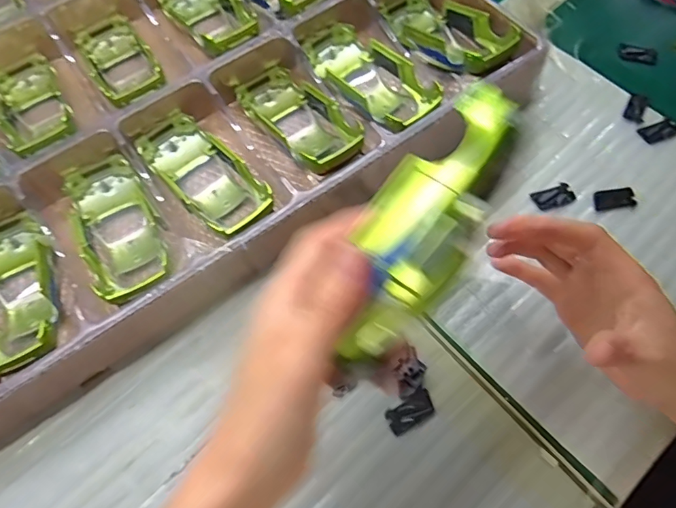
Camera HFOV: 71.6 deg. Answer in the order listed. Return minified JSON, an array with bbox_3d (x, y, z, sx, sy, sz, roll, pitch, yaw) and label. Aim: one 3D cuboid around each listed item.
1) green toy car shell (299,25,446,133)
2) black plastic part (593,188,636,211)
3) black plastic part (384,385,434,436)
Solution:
[{"bbox_3d":[0.025,-0.153,0.398,0.057,0.038,0.135,-39,74,-13],"label":"green toy car shell"},{"bbox_3d":[0.223,-0.045,0.378,0.034,0.008,0.017,-7,69,-2],"label":"black plastic part"},{"bbox_3d":[0.049,0.106,0.317,0.034,0.004,0.018,-33,72,-12],"label":"black plastic part"}]

